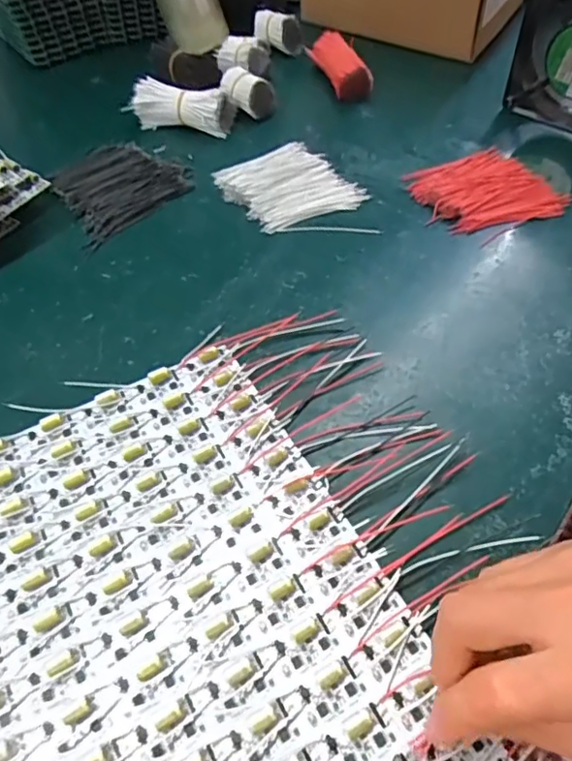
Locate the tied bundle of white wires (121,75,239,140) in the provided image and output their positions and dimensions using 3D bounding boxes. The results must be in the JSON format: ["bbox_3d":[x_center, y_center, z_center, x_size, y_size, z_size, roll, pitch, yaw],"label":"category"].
[{"bbox_3d":[-0.100,-0.261,0.551,0.096,0.033,0.035,8,53,7],"label":"tied bundle of white wires"}]

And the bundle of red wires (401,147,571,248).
[{"bbox_3d":[0.163,-0.159,0.481,0.104,0.009,0.103,-23,56,-16],"label":"bundle of red wires"}]

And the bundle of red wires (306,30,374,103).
[{"bbox_3d":[0.056,-0.318,0.589,0.032,0.032,0.090,-19,55,-13],"label":"bundle of red wires"}]

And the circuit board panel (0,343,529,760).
[{"bbox_3d":[-0.074,0.123,0.278,0.242,0.008,0.283,-26,56,-17],"label":"circuit board panel"}]

